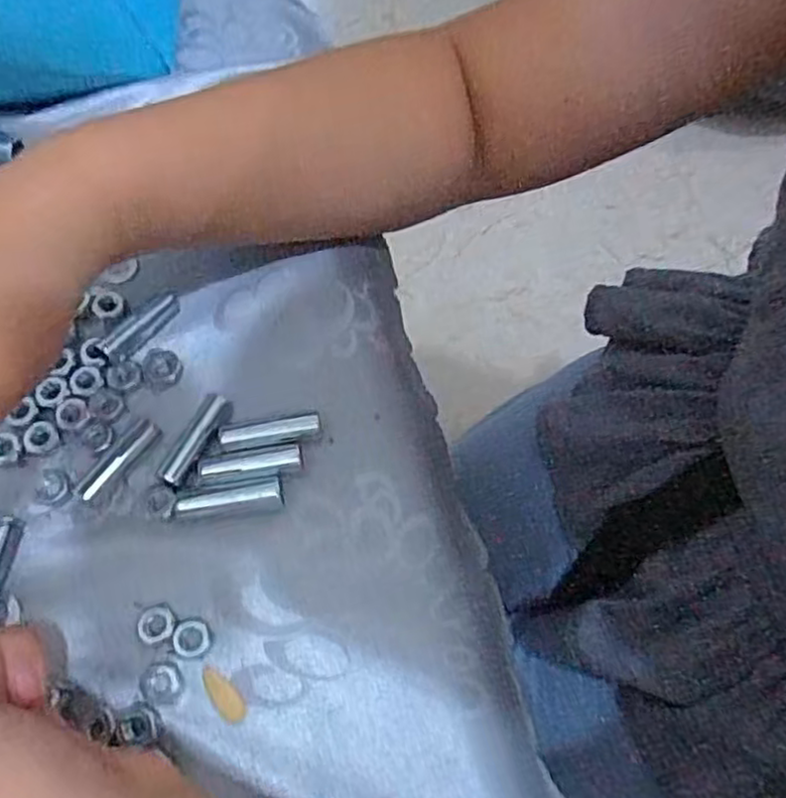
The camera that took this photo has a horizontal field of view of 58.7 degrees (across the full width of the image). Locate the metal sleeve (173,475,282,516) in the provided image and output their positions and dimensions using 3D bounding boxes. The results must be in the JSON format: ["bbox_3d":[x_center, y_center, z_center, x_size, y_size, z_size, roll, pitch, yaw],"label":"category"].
[{"bbox_3d":[-0.062,0.038,0.266,0.040,0.007,0.010,-9,67,-6],"label":"metal sleeve"}]

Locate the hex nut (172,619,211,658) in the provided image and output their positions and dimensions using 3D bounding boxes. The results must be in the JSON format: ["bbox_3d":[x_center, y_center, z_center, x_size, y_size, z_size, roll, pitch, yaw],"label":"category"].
[{"bbox_3d":[-0.072,0.085,0.249,0.013,0.004,0.013,-14,68,-8],"label":"hex nut"}]

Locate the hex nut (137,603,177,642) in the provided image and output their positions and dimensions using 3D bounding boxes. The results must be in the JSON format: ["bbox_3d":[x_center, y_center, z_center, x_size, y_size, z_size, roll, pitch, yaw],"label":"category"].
[{"bbox_3d":[-0.085,0.080,0.250,0.013,0.004,0.012,-16,68,-9],"label":"hex nut"}]

